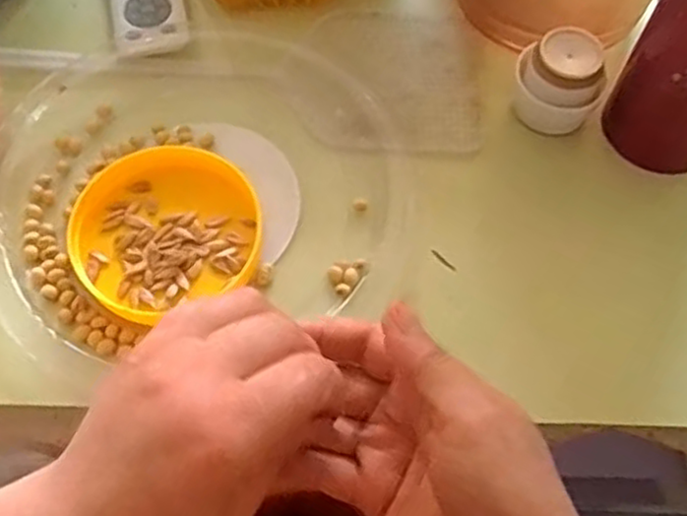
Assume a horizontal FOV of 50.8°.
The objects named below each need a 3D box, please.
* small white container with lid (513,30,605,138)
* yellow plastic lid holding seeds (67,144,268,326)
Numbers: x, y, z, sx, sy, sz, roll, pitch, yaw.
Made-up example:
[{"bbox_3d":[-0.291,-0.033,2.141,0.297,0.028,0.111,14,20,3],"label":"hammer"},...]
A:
[{"bbox_3d":[0.125,-0.101,0.419,0.045,0.050,0.042,-7,64,-4],"label":"small white container with lid"},{"bbox_3d":[-0.095,-0.017,0.386,0.095,0.022,0.093,0,64,0],"label":"yellow plastic lid holding seeds"}]

